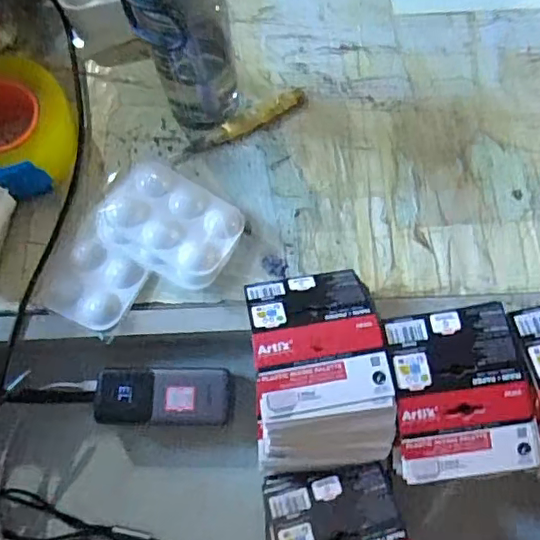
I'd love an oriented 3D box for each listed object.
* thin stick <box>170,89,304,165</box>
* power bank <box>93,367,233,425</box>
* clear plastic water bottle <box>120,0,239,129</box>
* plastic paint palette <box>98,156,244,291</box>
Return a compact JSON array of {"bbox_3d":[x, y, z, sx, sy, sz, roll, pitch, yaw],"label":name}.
[{"bbox_3d":[-0.033,-0.148,0.583,0.152,0.011,0.022,-30,76,-7],"label":"thin stick"},{"bbox_3d":[-0.100,0.119,0.537,0.125,0.024,0.052,0,74,1],"label":"power bank"},{"bbox_3d":[-0.073,-0.203,0.495,0.073,0.215,0.067,0,74,1],"label":"clear plastic water bottle"},{"bbox_3d":[-0.097,-0.045,0.549,0.131,0.029,0.097,30,77,9],"label":"plastic paint palette"}]

